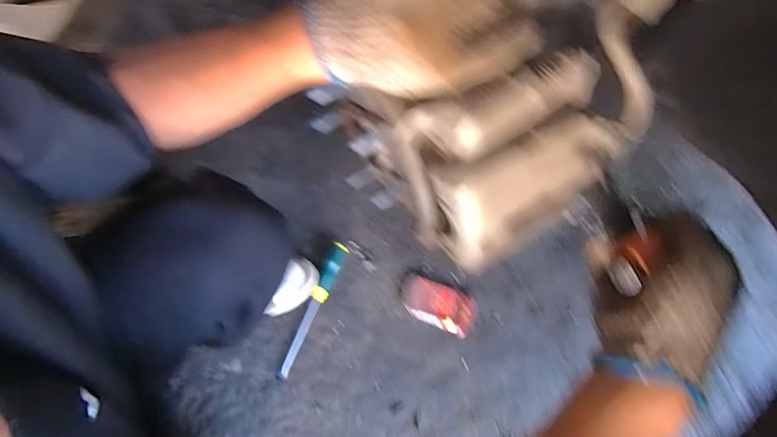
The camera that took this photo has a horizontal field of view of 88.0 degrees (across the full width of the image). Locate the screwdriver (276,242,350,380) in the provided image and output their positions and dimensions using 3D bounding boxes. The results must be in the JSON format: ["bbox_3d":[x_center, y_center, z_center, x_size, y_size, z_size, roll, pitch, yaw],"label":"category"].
[{"bbox_3d":[-0.134,0.161,0.716,0.031,0.034,0.245,20,69,7],"label":"screwdriver"}]

